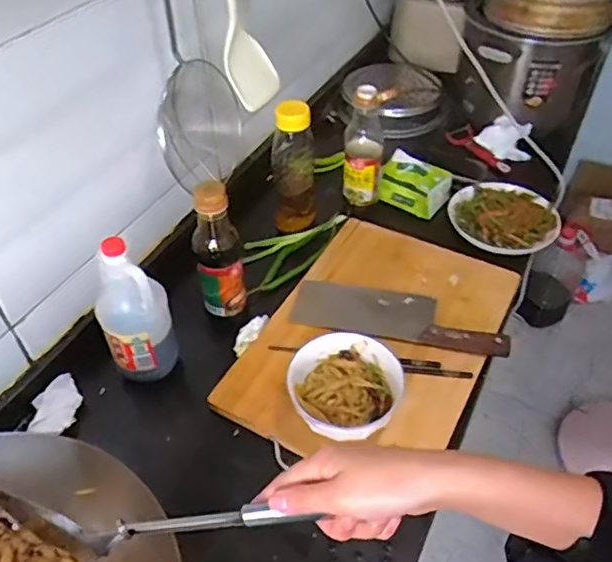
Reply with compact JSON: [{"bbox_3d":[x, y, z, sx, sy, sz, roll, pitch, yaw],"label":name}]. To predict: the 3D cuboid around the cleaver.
[{"bbox_3d":[0.131,0.045,0.831,0.296,0.020,0.094,10,45,10],"label":"cleaver"}]

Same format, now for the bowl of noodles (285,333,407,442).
[{"bbox_3d":[0.047,0.132,0.716,0.134,0.065,0.127,0,45,0],"label":"bowl of noodles"}]

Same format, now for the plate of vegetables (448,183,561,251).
[{"bbox_3d":[0.326,-0.109,0.968,0.170,0.039,0.131,14,46,14],"label":"plate of vegetables"}]

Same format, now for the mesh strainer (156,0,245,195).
[{"bbox_3d":[-0.150,-0.321,0.770,0.105,0.411,0.165,-4,45,-3],"label":"mesh strainer"}]

